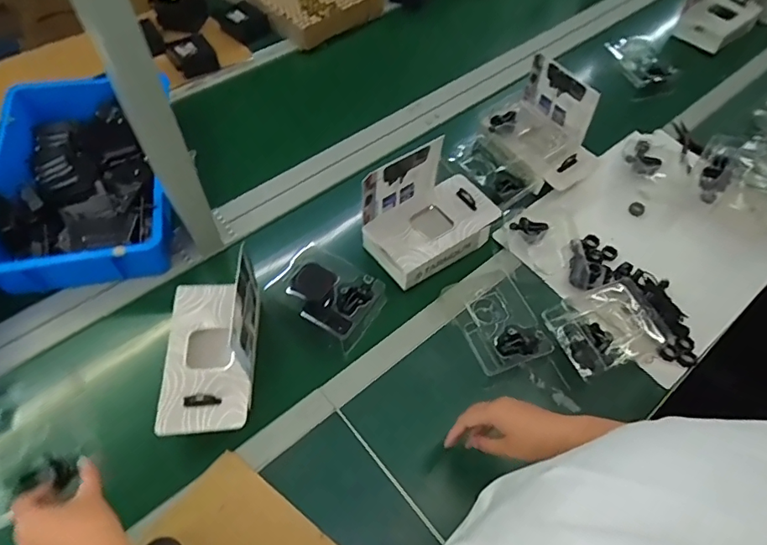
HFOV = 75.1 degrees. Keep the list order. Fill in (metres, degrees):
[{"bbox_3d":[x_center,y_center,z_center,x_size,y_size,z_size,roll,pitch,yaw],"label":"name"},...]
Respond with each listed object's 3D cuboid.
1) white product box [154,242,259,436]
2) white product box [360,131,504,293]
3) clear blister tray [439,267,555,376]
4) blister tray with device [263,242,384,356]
[{"bbox_3d":[-0.241,0.091,0.665,0.125,0.108,0.219,-1,56,-3],"label":"white product box"},{"bbox_3d":[0.084,-0.108,0.820,0.221,0.141,0.144,-33,64,-22],"label":"white product box"},{"bbox_3d":[0.173,0.071,0.758,0.119,0.023,0.155,-20,60,-16],"label":"clear blister tray"},{"bbox_3d":[-0.089,0.032,0.796,0.166,0.048,0.119,29,59,16],"label":"blister tray with device"}]

